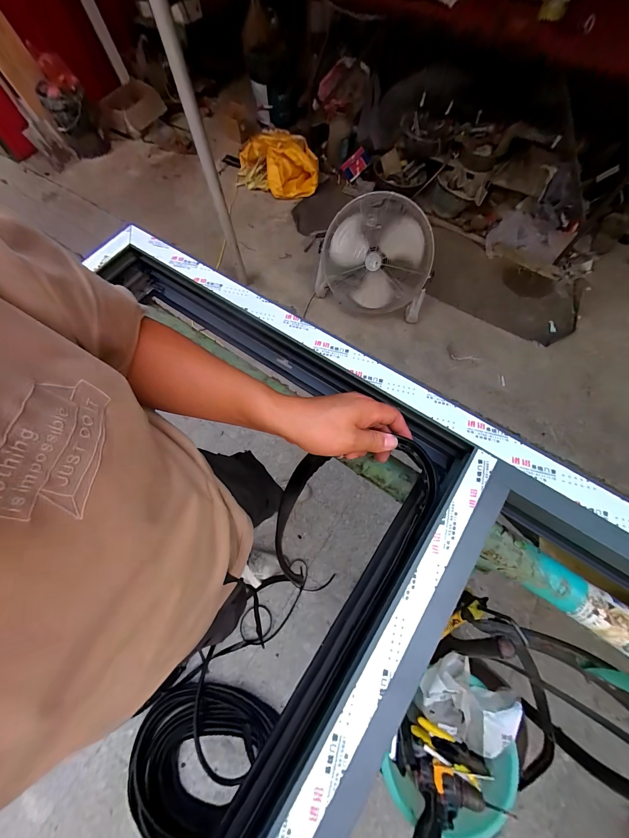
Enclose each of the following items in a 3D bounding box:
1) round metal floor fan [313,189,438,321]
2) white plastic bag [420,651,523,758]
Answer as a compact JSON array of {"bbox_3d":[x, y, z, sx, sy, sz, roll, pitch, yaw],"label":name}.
[{"bbox_3d":[0.314,-0.824,1.582,0.587,0.526,0.236,14,69,6],"label":"round metal floor fan"},{"bbox_3d":[0.366,0.683,0.722,0.220,0.108,0.170,32,72,13],"label":"white plastic bag"}]

